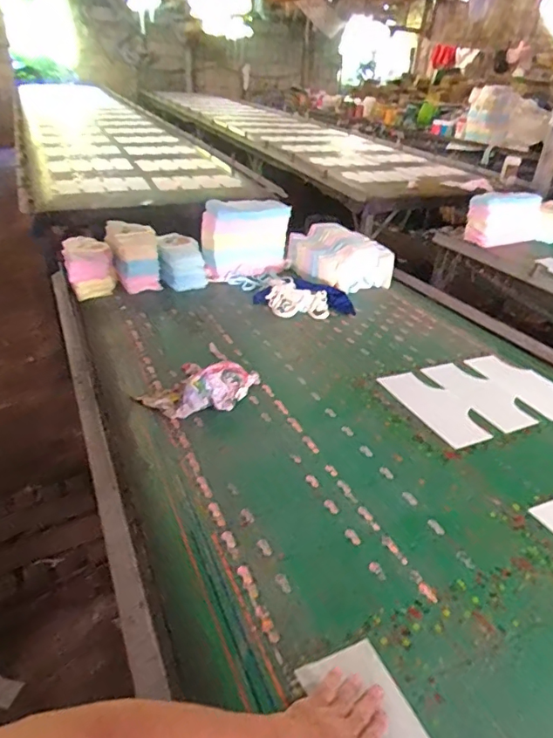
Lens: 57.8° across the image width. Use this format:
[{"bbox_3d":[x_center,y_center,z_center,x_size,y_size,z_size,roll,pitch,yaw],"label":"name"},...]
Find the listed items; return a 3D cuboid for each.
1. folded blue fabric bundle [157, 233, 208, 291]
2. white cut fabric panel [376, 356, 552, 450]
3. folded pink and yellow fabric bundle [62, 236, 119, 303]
[{"bbox_3d":[-0.349,-0.401,1.846,0.164,0.142,0.203,-4,33,-12],"label":"folded blue fabric bundle"},{"bbox_3d":[0.525,0.064,1.288,0.428,0.013,0.299,-9,32,-19],"label":"white cut fabric panel"},{"bbox_3d":[-0.657,-0.357,1.756,0.157,0.145,0.250,-10,34,-20],"label":"folded pink and yellow fabric bundle"}]

